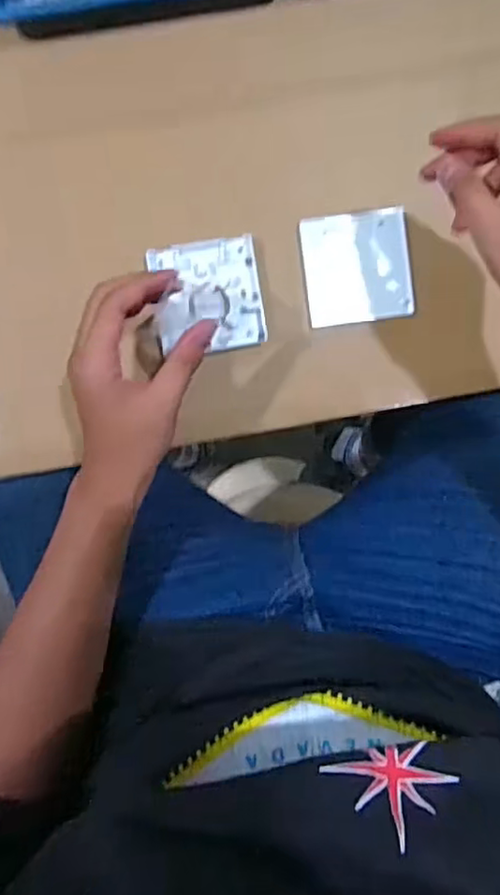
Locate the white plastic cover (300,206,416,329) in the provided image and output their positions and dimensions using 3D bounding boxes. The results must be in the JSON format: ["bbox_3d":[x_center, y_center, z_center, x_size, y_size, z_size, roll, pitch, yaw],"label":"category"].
[{"bbox_3d":[0.089,-0.149,0.514,0.087,0.014,0.089,-7,96,-1],"label":"white plastic cover"}]

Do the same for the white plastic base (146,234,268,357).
[{"bbox_3d":[-0.035,-0.125,0.514,0.088,0.007,0.088,-9,96,-1],"label":"white plastic base"}]

